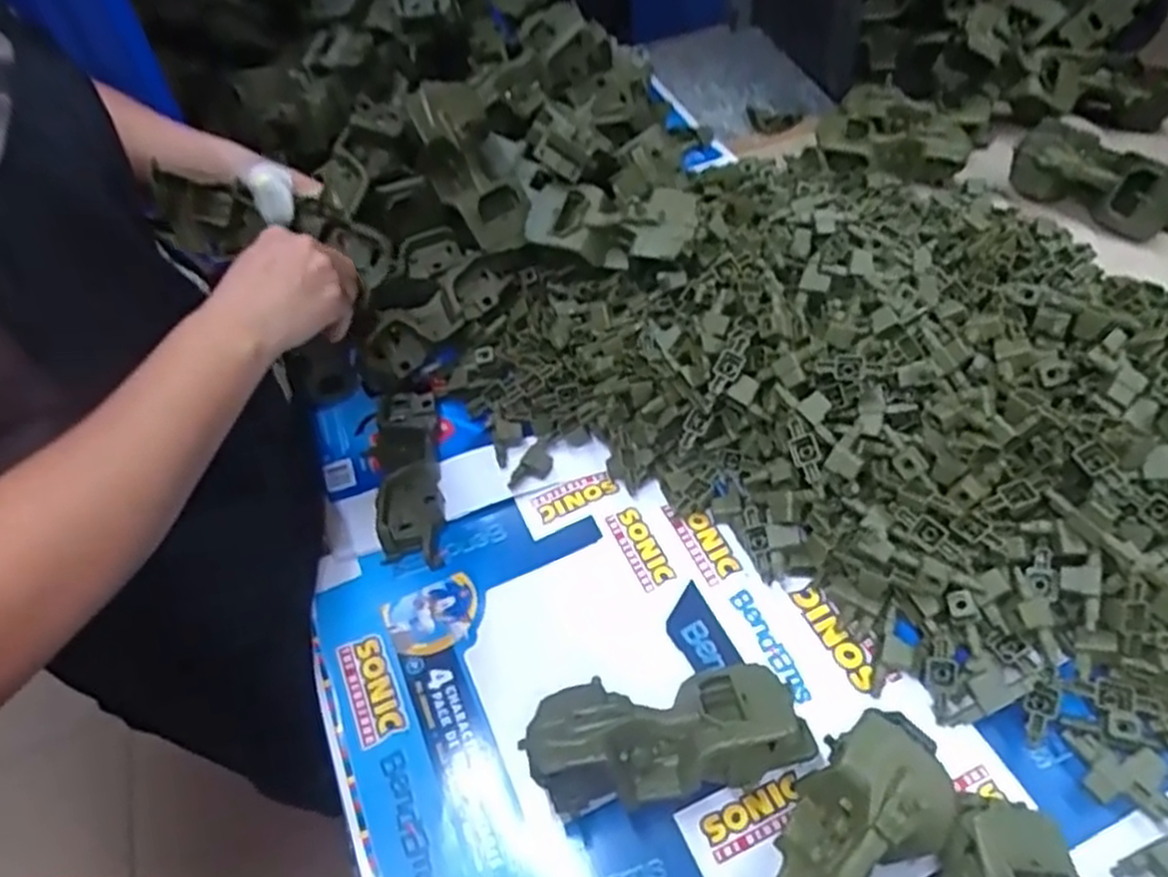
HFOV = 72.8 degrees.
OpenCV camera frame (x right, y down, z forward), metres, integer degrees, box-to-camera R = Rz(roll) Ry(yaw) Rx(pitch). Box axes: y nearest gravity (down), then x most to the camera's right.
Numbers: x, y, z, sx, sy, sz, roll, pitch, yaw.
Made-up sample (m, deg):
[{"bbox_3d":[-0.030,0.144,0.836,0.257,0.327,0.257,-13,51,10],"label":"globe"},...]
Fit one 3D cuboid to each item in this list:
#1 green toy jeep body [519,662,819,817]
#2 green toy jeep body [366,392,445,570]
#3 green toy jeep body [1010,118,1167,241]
[{"bbox_3d":[0.056,0.202,0.539,0.182,0.075,0.076,-9,50,-1],"label":"green toy jeep body"},{"bbox_3d":[-0.162,0.031,0.725,0.059,0.038,0.175,-10,50,-2],"label":"green toy jeep body"},{"bbox_3d":[0.575,-0.283,0.882,0.064,0.079,0.183,-37,56,-22],"label":"green toy jeep body"}]

